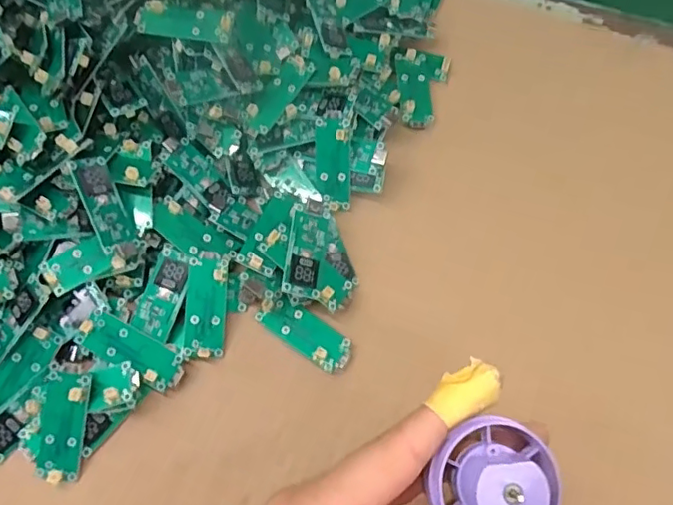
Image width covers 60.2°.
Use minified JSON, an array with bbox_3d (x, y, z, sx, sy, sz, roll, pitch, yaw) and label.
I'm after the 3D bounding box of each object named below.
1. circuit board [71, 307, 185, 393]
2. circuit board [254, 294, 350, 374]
[{"bbox_3d":[-0.097,0.046,0.274,0.051,0.006,0.018,30,70,1],"label":"circuit board"},{"bbox_3d":[-0.016,0.038,0.284,0.050,0.006,0.019,34,72,16],"label":"circuit board"}]

